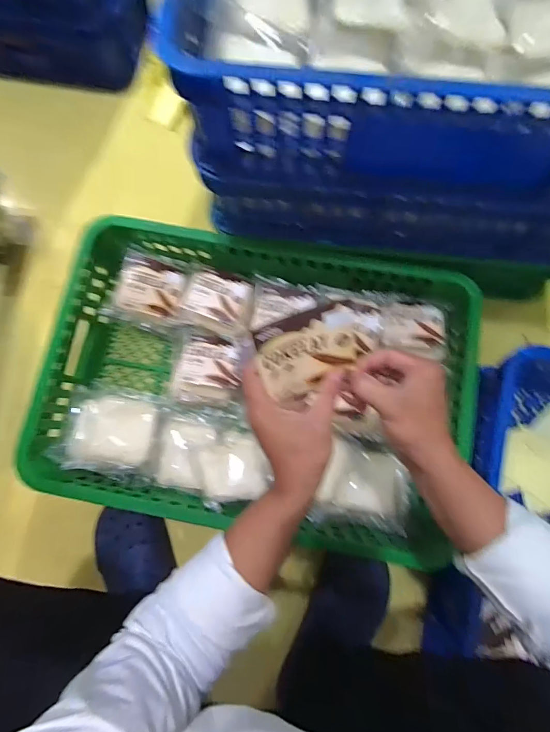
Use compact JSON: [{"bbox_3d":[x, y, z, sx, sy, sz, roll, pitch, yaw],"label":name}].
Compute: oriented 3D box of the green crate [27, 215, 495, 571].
[{"bbox_3d":[-0.026,0.027,0.613,0.615,0.159,0.420,9,79,1],"label":"green crate"}]

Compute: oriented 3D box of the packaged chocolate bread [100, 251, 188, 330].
[{"bbox_3d":[-0.217,-0.129,0.641,0.126,0.060,0.115,17,79,3],"label":"packaged chocolate bread"}]

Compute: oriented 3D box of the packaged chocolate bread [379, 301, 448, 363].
[{"bbox_3d":[0.219,-0.061,0.600,0.098,0.032,0.092,9,79,2],"label":"packaged chocolate bread"}]

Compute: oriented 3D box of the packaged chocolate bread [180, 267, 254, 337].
[{"bbox_3d":[-0.093,-0.107,0.621,0.115,0.025,0.101,20,79,4],"label":"packaged chocolate bread"}]

